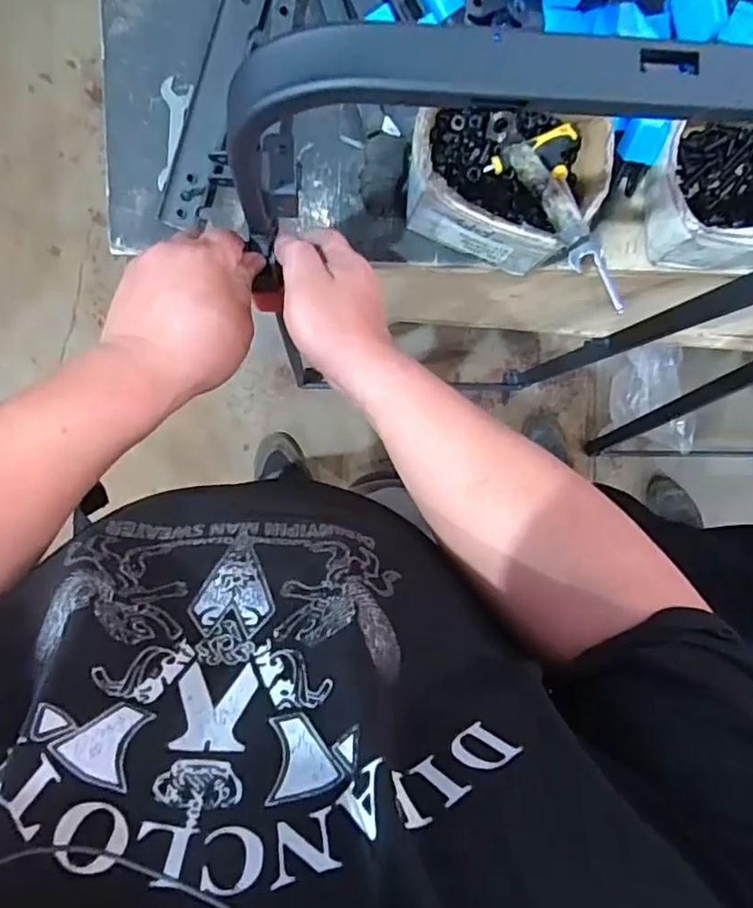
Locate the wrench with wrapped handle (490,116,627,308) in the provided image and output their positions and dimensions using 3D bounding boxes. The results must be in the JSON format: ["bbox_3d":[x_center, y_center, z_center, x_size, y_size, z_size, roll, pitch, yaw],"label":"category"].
[{"bbox_3d":[0.157,-0.218,0.528,0.033,0.018,0.223,-24,71,-3],"label":"wrench with wrapped handle"}]

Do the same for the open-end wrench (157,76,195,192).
[{"bbox_3d":[-0.189,-0.291,0.554,0.027,0.004,0.097,12,94,-7],"label":"open-end wrench"}]

